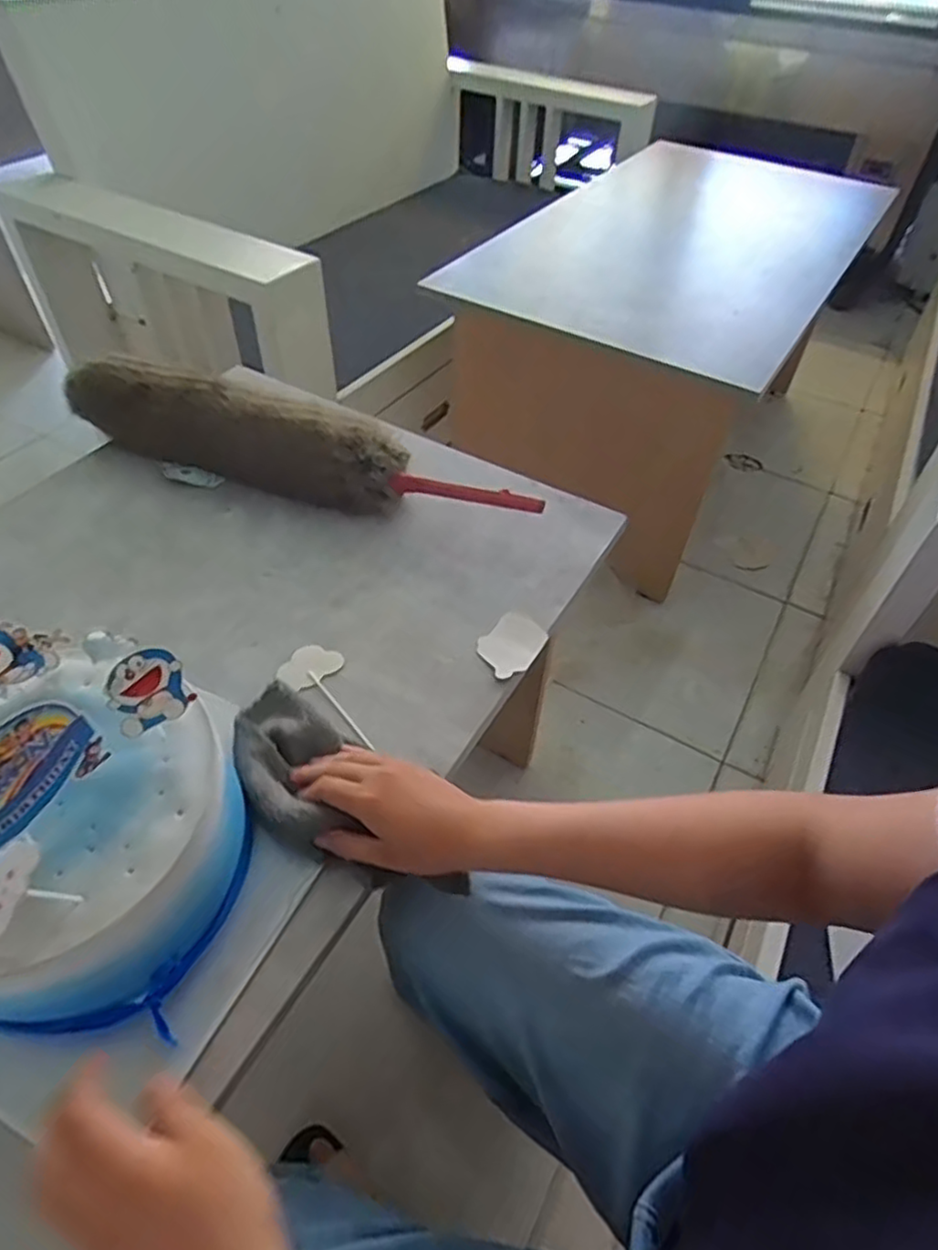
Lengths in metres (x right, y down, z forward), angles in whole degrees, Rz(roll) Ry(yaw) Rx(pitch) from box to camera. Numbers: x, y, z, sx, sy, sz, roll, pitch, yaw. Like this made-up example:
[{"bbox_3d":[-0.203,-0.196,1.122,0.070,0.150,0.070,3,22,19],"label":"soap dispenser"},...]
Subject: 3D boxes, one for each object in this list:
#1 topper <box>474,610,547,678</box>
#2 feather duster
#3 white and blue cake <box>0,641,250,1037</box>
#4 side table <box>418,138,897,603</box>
[{"bbox_3d":[0.036,0.017,0.598,0.048,0.006,0.067,33,55,21],"label":"topper"},{"bbox_3d":[-0.180,-0.181,0.709,0.495,0.086,0.062,15,49,10],"label":"feather duster"},{"bbox_3d":[-0.242,0.103,0.394,0.188,0.186,0.174,24,51,16],"label":"white and blue cake"},{"bbox_3d":[0.401,-0.598,1.460,0.556,0.547,1.057,26,54,20],"label":"side table"}]

